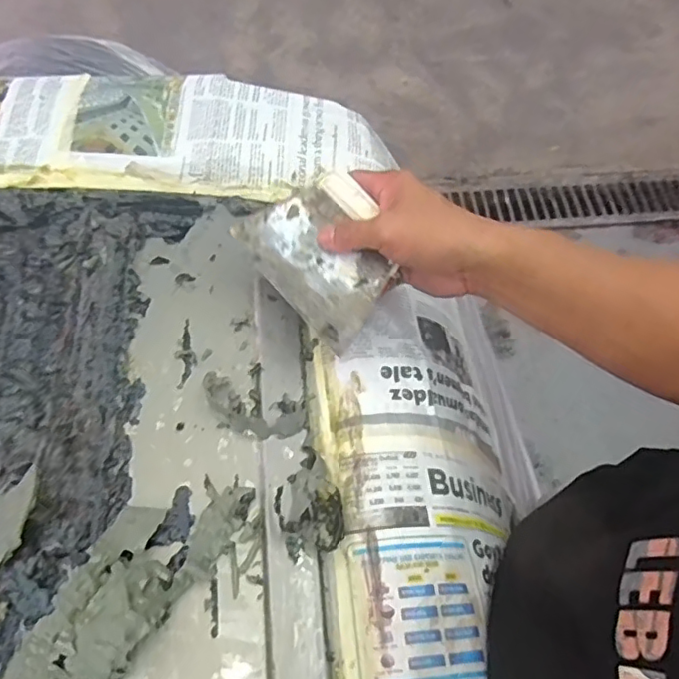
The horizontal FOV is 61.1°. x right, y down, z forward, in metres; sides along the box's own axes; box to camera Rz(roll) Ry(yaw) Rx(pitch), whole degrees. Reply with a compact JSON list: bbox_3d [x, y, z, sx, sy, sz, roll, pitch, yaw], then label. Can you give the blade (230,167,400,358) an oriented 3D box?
[{"bbox_3d":[-0.009,-0.067,0.443,0.097,0.005,0.131,-38,71,0],"label":"blade"}]

